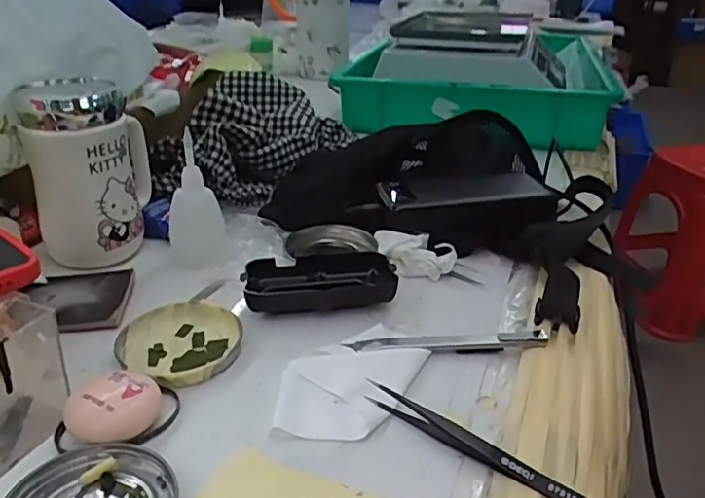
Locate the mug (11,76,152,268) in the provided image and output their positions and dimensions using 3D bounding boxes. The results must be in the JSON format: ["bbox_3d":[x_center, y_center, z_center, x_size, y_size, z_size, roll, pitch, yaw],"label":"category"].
[{"bbox_3d":[-0.212,-0.067,0.487,0.073,0.131,0.090,0,29,-5],"label":"mug"}]

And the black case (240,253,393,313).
[{"bbox_3d":[-0.024,0.025,0.445,0.108,0.025,0.051,-2,29,-9],"label":"black case"}]

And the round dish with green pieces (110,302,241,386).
[{"bbox_3d":[-0.114,0.059,0.397,0.085,0.010,0.071,24,36,34],"label":"round dish with green pieces"}]

